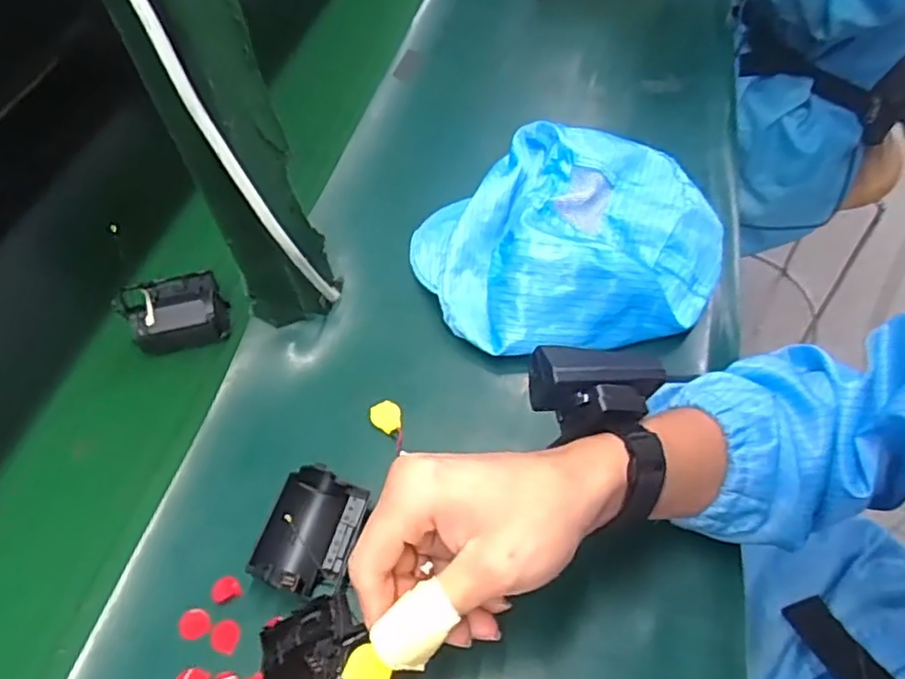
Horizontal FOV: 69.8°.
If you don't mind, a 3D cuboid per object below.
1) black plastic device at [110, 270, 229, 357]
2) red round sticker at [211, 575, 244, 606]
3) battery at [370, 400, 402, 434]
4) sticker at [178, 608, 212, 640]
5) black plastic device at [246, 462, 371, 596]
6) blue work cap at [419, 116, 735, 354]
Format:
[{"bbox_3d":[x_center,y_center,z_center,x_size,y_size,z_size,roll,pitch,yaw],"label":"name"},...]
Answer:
[{"bbox_3d":[-0.213,-0.020,0.501,0.070,0.043,0.041,-15,54,-8],"label":"black plastic device"},{"bbox_3d":[-0.135,0.147,0.384,0.017,0.004,0.015,-24,56,-14],"label":"red round sticker"},{"bbox_3d":[-0.046,0.054,0.454,0.020,0.004,0.028,-27,56,-16],"label":"battery"},{"bbox_3d":[-0.149,0.164,0.374,0.018,0.004,0.016,5,54,7],"label":"sticker"},{"bbox_3d":[-0.085,0.114,0.386,0.053,0.034,0.073,11,55,11],"label":"black plastic device"},{"bbox_3d":[0.089,-0.084,0.506,0.238,0.066,0.182,-7,53,-2],"label":"blue work cap"}]

